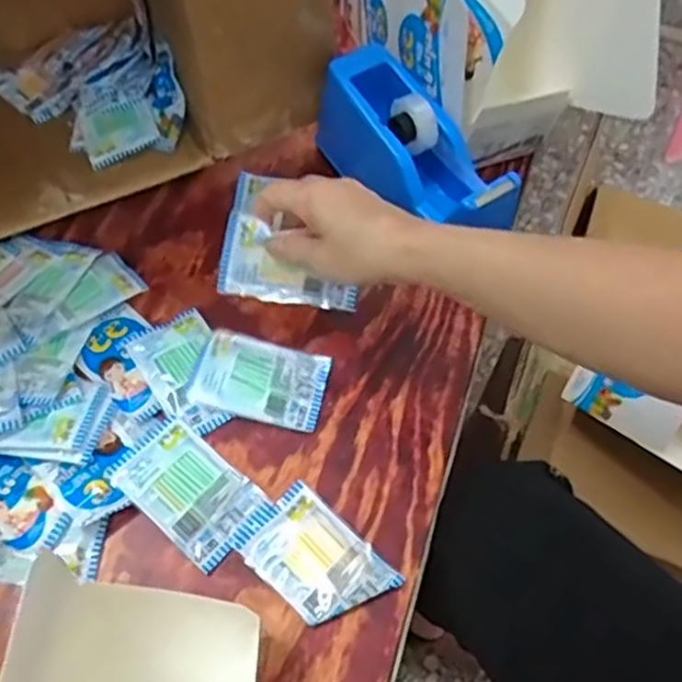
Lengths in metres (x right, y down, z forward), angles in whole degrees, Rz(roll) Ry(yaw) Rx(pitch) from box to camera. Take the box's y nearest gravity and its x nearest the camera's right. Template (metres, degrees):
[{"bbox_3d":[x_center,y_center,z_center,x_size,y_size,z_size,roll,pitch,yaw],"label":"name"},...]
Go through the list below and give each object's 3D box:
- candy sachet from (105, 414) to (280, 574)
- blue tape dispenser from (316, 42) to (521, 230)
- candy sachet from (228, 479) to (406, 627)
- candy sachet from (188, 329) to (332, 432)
[{"bbox_3d":[-0.106,0.104,0.502,0.106,0.011,0.066,38,66,18],"label":"candy sachet"},{"bbox_3d":[0.060,-0.161,0.610,0.075,0.078,0.202,-30,66,-17],"label":"blue tape dispenser"},{"bbox_3d":[-0.018,0.148,0.486,0.102,0.010,0.066,40,67,19],"label":"candy sachet"},{"bbox_3d":[-0.062,0.029,0.552,0.098,0.009,0.066,15,61,7],"label":"candy sachet"}]

